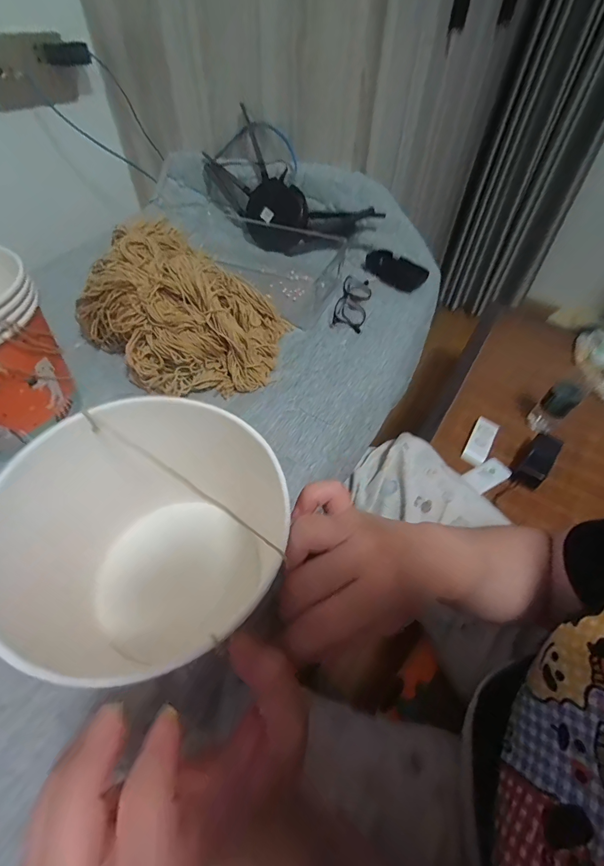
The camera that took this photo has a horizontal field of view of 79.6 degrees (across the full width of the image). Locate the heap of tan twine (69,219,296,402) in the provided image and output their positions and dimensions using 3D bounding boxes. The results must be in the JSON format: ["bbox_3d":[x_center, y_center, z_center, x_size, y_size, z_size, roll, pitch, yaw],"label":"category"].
[{"bbox_3d":[-0.150,-0.165,0.470,0.254,0.109,0.193,24,54,17],"label":"heap of tan twine"}]

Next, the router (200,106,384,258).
[{"bbox_3d":[-0.037,-0.438,0.678,0.353,0.140,0.105,30,55,7],"label":"router"}]

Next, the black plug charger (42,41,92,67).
[{"bbox_3d":[-0.452,-0.725,0.695,0.082,0.032,0.030,-17,53,-15],"label":"black plug charger"}]

